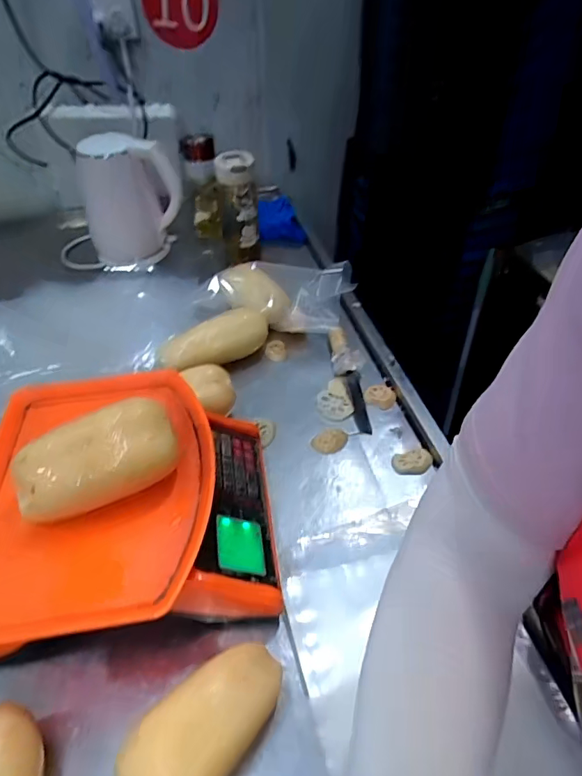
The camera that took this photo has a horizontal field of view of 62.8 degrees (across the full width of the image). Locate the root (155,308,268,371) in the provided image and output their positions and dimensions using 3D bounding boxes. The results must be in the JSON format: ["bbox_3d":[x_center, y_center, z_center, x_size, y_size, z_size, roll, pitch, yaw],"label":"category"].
[{"bbox_3d":[-0.121,-0.077,0.738,0.174,0.056,0.058,-18,46,-17],"label":"root"}]

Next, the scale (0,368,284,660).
[{"bbox_3d":[-0.157,0.123,0.503,0.270,0.123,0.281,-6,43,-5],"label":"scale"}]

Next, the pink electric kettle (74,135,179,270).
[{"bbox_3d":[-0.307,-0.356,0.910,0.172,0.211,0.133,-14,45,-14],"label":"pink electric kettle"}]

